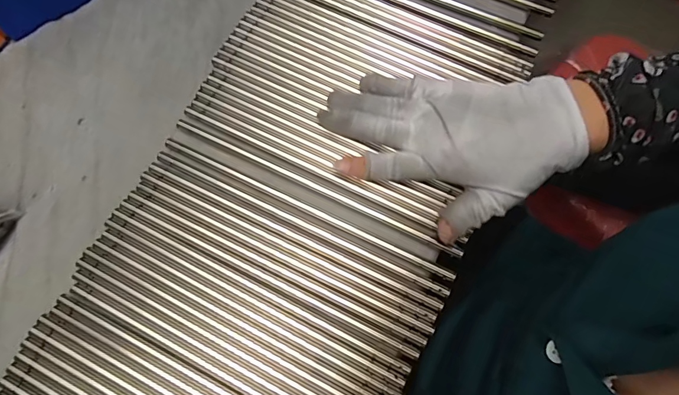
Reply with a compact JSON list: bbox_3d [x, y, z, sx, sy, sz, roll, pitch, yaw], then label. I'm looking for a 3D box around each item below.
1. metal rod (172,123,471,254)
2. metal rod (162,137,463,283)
[{"bbox_3d":[-0.018,-0.010,0.288,0.226,0.004,0.007,25,76,5],"label":"metal rod"},{"bbox_3d":[-0.025,0.006,0.285,0.228,0.007,0.007,25,76,5],"label":"metal rod"}]

